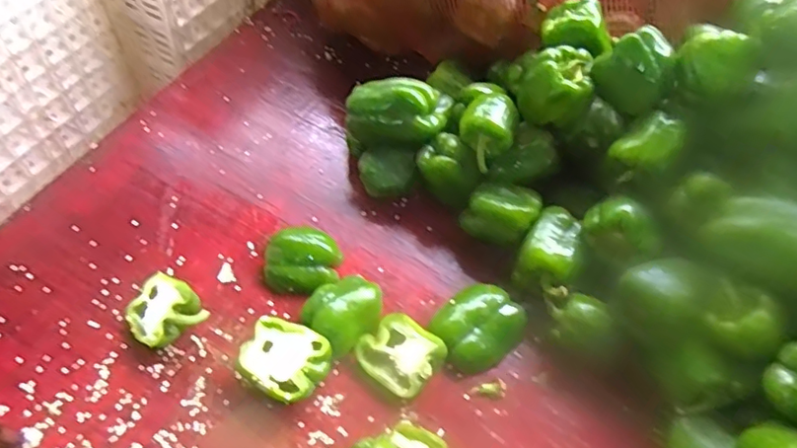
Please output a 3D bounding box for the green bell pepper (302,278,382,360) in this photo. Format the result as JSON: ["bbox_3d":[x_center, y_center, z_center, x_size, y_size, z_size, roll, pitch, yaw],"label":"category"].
[{"bbox_3d":[-0.053,0.089,0.584,0.067,0.045,0.080,39,61,22],"label":"green bell pepper"}]

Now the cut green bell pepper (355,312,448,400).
[{"bbox_3d":[0.000,0.127,0.560,0.074,0.045,0.061,34,59,19],"label":"cut green bell pepper"}]

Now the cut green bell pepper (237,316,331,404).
[{"bbox_3d":[-0.108,0.134,0.553,0.078,0.042,0.069,25,57,13],"label":"cut green bell pepper"}]

